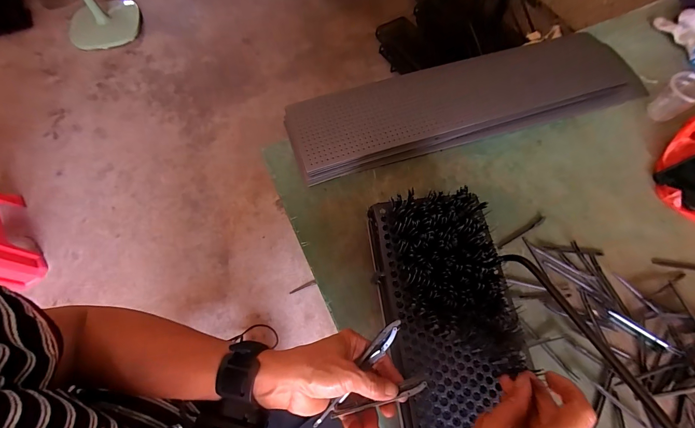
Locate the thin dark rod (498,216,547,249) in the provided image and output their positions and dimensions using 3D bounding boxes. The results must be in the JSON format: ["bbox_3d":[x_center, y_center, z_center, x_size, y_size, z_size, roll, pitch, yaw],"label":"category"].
[{"bbox_3d":[0.277,0.029,0.493,0.097,0.004,0.007,-28,70,-12],"label":"thin dark rod"}]

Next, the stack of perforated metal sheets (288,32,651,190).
[{"bbox_3d":[0.226,-0.210,0.568,0.669,0.052,0.160,-18,68,-8],"label":"stack of perforated metal sheets"}]

